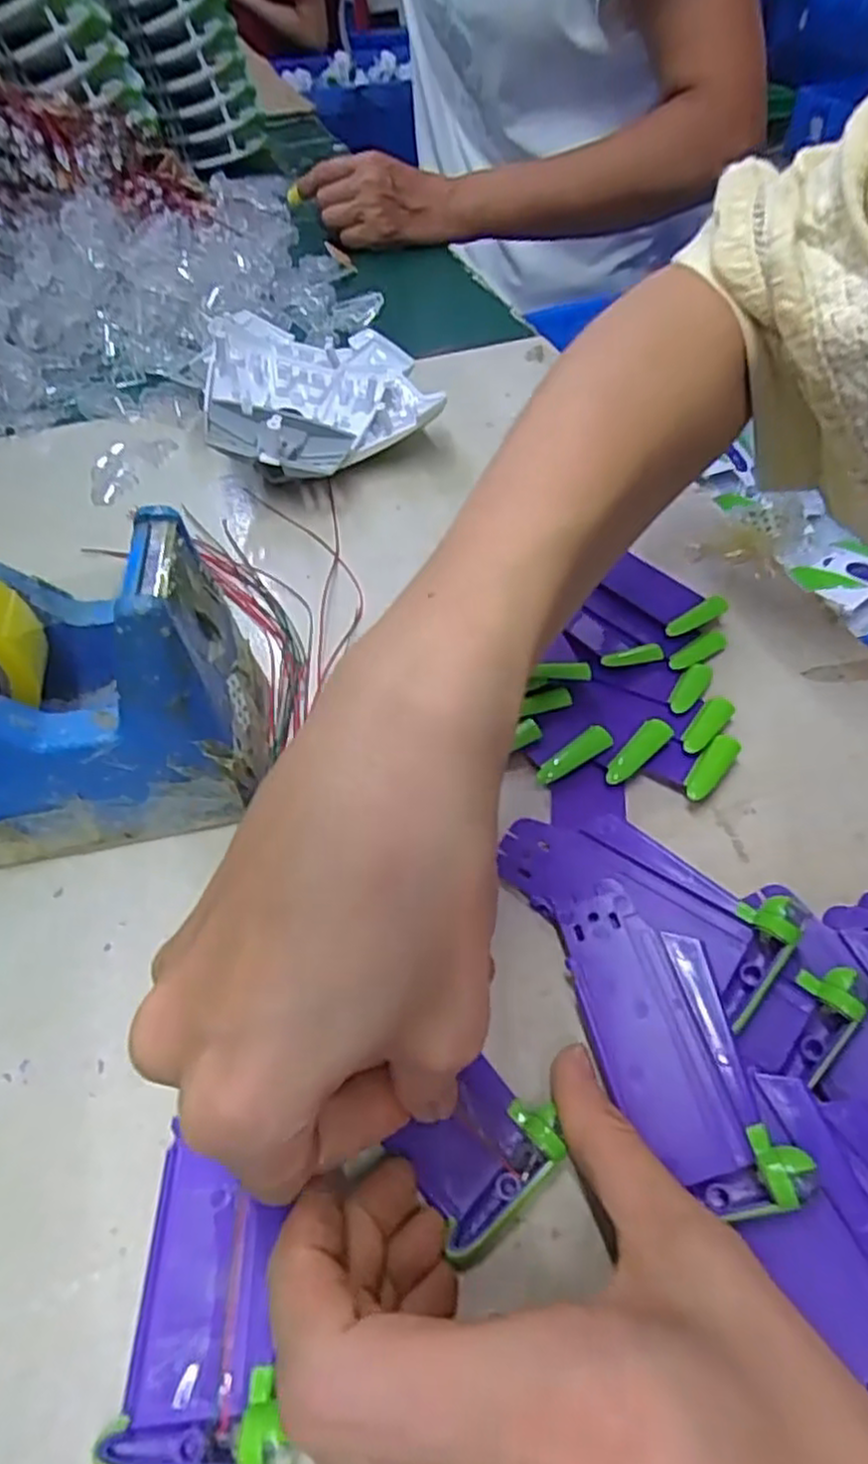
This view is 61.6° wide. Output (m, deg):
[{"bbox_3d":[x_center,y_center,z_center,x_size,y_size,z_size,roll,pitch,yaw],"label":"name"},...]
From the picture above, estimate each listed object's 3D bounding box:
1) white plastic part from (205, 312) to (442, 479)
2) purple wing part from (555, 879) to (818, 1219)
[{"bbox_3d":[-0.062,-0.187,0.416,0.125,0.050,0.128,-9,51,-4],"label":"white plastic part"},{"bbox_3d":[0.063,0.082,0.201,0.037,0.005,0.088,-22,53,5],"label":"purple wing part"}]

